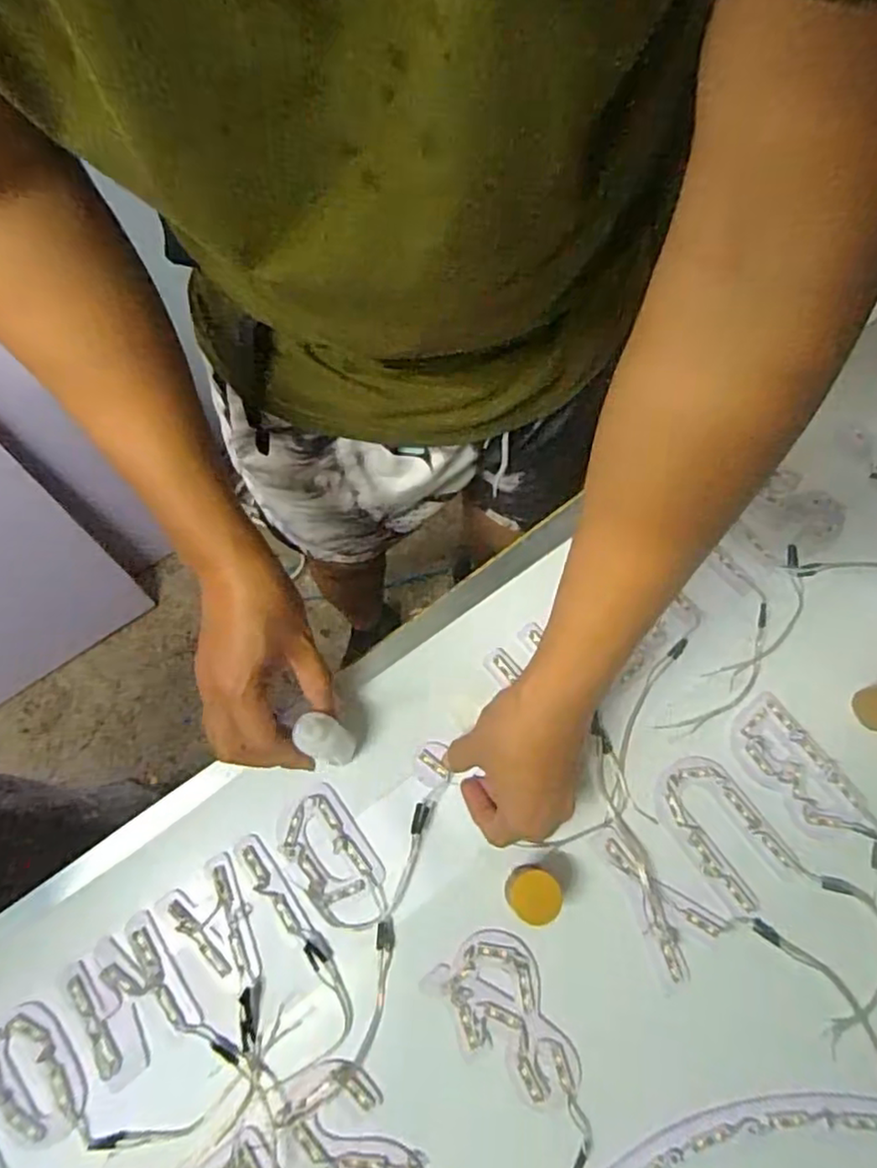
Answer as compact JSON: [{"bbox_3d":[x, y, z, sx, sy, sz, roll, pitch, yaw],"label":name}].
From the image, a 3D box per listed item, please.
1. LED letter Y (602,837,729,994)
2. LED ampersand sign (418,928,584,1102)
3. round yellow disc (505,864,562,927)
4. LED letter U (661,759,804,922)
[{"bbox_3d":[0.162,0.222,0.461,0.056,0.007,0.100,-20,73,-7],"label":"LED letter Y"},{"bbox_3d":[0.048,0.290,0.438,0.069,0.004,0.106,-35,75,-11],"label":"LED ampersand sign"},{"bbox_3d":[0.064,0.211,0.448,0.032,0.039,0.033,30,74,9],"label":"round yellow disc"},{"bbox_3d":[0.206,0.178,0.478,0.060,0.004,0.107,-31,74,-10],"label":"LED letter U"}]

